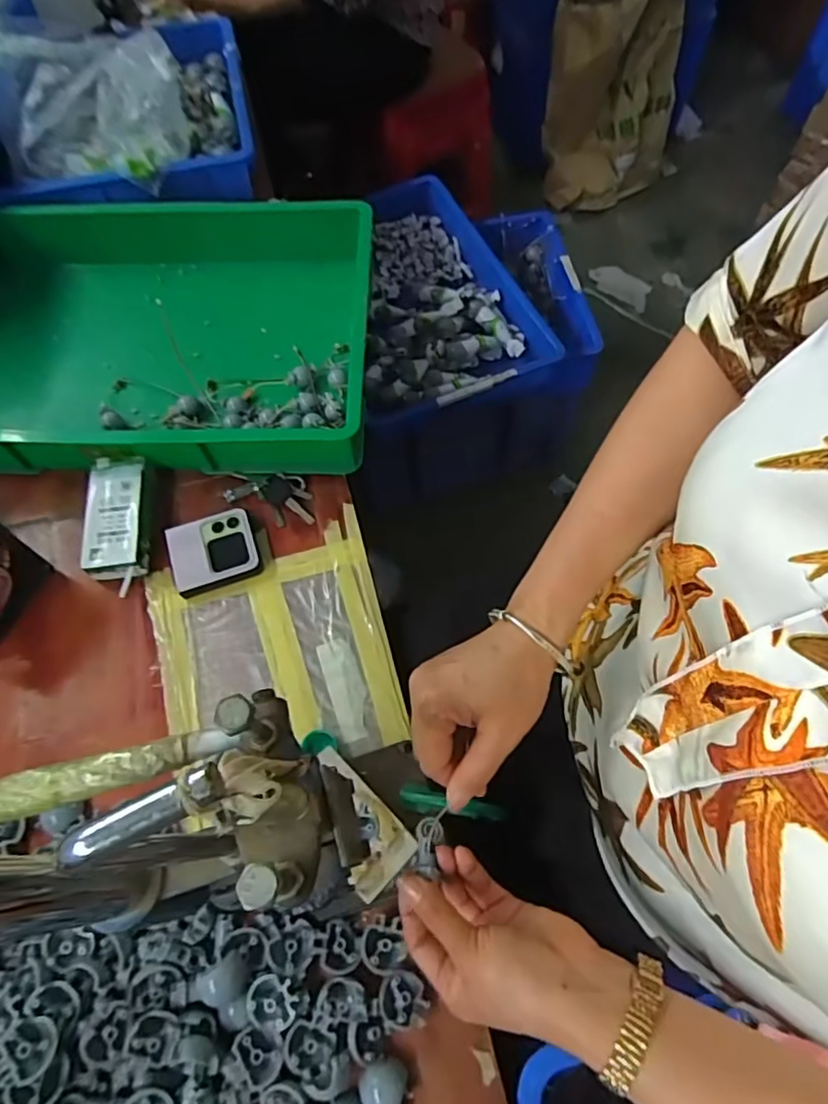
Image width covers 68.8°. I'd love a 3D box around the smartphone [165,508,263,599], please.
[{"bbox_3d":[-0.211,-0.003,0.631,0.088,0.013,0.081,-18,64,-9],"label":"smartphone"}]

